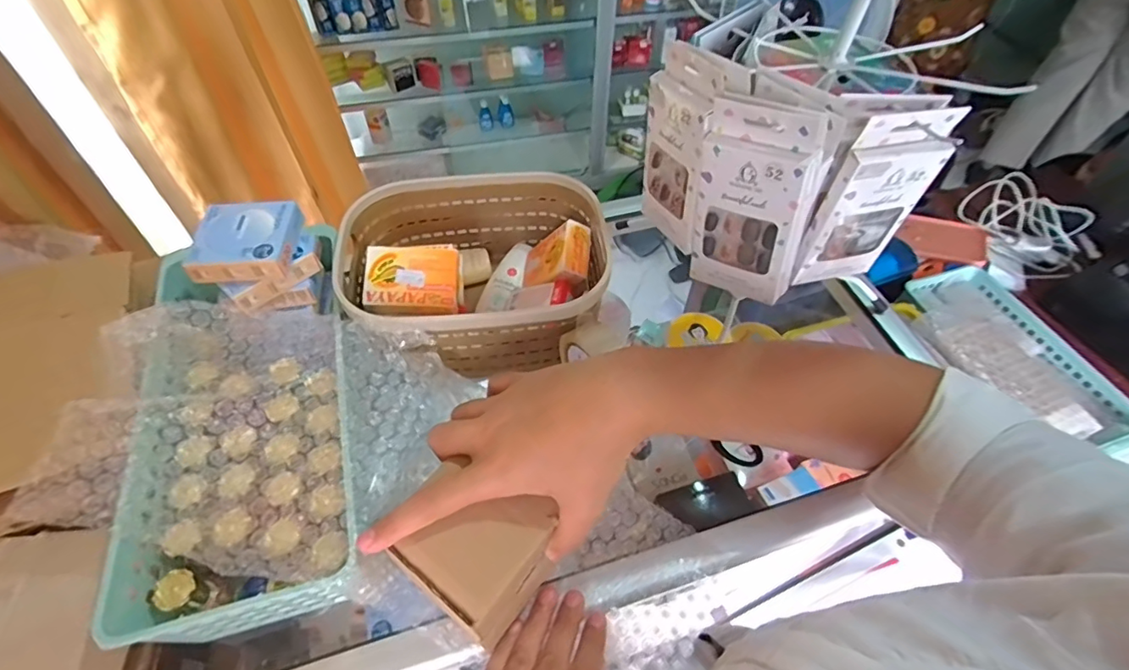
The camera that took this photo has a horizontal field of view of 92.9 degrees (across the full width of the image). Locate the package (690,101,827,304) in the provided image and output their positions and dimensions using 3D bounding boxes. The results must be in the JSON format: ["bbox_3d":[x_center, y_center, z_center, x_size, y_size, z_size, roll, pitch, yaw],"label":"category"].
[{"bbox_3d":[0.129,-0.091,0.374,0.087,0.139,0.028,28,57,18],"label":"package"}]

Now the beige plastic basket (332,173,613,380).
[{"bbox_3d":[-0.076,-0.053,0.469,0.211,0.088,0.160,-9,54,-8],"label":"beige plastic basket"}]

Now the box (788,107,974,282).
[{"bbox_3d":[0.213,-0.091,0.375,0.068,0.136,0.017,-11,54,-9],"label":"box"}]

